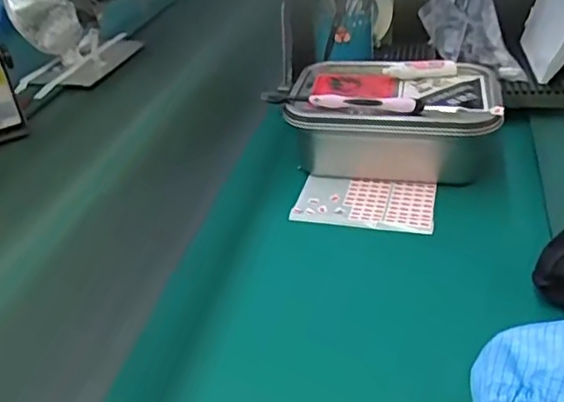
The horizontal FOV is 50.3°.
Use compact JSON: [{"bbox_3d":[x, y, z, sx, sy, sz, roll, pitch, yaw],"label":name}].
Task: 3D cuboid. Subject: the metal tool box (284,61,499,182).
[{"bbox_3d":[0.132,-0.101,0.724,0.238,0.089,0.167,5,35,16],"label":"metal tool box"}]

